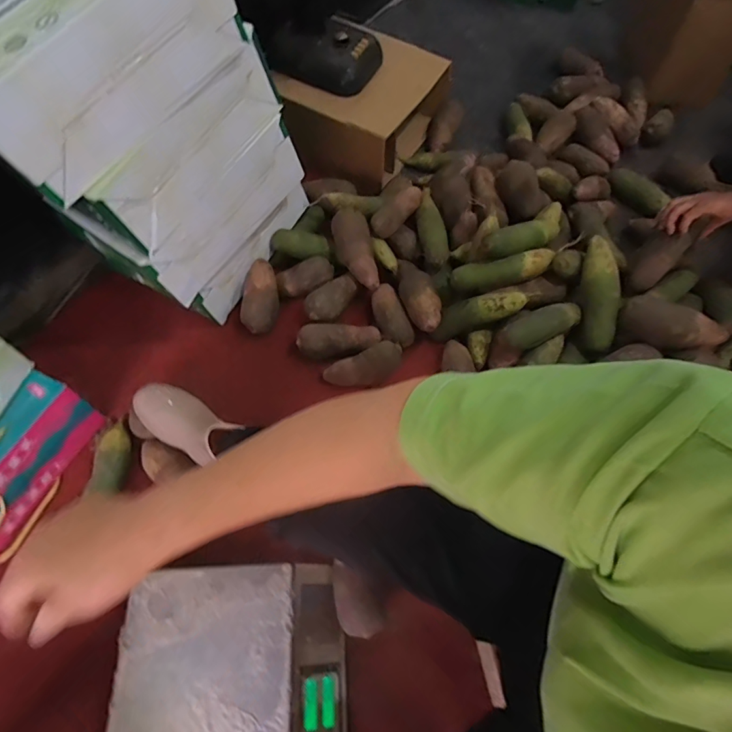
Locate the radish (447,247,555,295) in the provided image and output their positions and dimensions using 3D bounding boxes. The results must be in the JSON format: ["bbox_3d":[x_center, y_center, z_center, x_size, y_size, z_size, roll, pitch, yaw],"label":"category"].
[{"bbox_3d":[0.263,-0.184,0.899,0.199,0.050,0.049,-13,64,9],"label":"radish"}]

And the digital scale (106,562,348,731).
[{"bbox_3d":[-0.186,0.450,0.631,0.305,0.092,0.332,-3,64,-3],"label":"digital scale"}]

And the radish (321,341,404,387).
[{"bbox_3d":[-0.002,0.002,0.900,0.155,0.049,0.063,-20,66,-10],"label":"radish"}]

